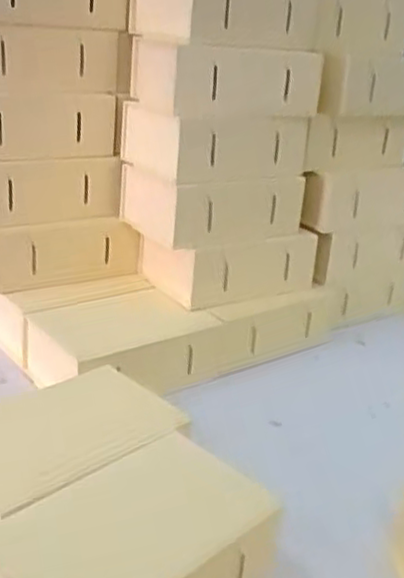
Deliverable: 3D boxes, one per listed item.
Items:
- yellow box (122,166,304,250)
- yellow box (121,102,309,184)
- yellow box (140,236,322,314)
[{"bbox_3d":[0.015,-0.093,0.729,0.166,0.059,0.109,-11,29,-32],"label":"yellow box"},{"bbox_3d":[0.015,-0.154,0.721,0.162,0.059,0.107,-11,29,-32],"label":"yellow box"},{"bbox_3d":[0.035,-0.031,0.749,0.179,0.059,0.087,-8,28,-28],"label":"yellow box"}]

